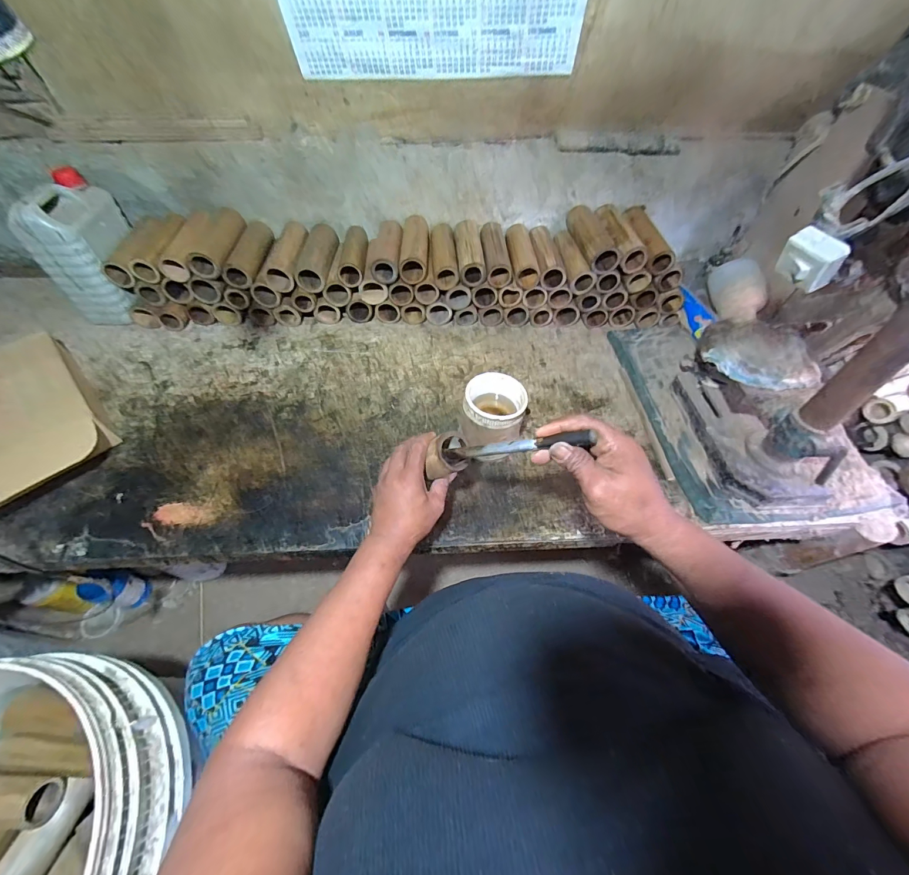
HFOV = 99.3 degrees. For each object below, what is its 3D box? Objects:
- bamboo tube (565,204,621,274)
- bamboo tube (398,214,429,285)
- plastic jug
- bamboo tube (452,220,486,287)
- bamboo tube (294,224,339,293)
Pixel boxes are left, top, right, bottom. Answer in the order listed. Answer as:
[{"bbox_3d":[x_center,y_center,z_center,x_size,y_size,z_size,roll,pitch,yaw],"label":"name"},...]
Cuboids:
[{"bbox_3d":[0.284,-0.420,0.813,0.059,0.052,0.184,-6,56,-5],"label":"bamboo tube"},{"bbox_3d":[-0.083,-0.401,0.815,0.056,0.050,0.178,-1,56,-2],"label":"bamboo tube"},{"bbox_3d":[-0.716,-0.371,0.775,0.112,0.233,0.173,-8,56,-7],"label":"plastic jug"},{"bbox_3d":[0.031,-0.398,0.822,0.054,0.052,0.178,-3,56,-3],"label":"bamboo tube"},{"bbox_3d":[-0.281,-0.384,0.815,0.066,0.055,0.182,-1,56,-2],"label":"bamboo tube"}]

